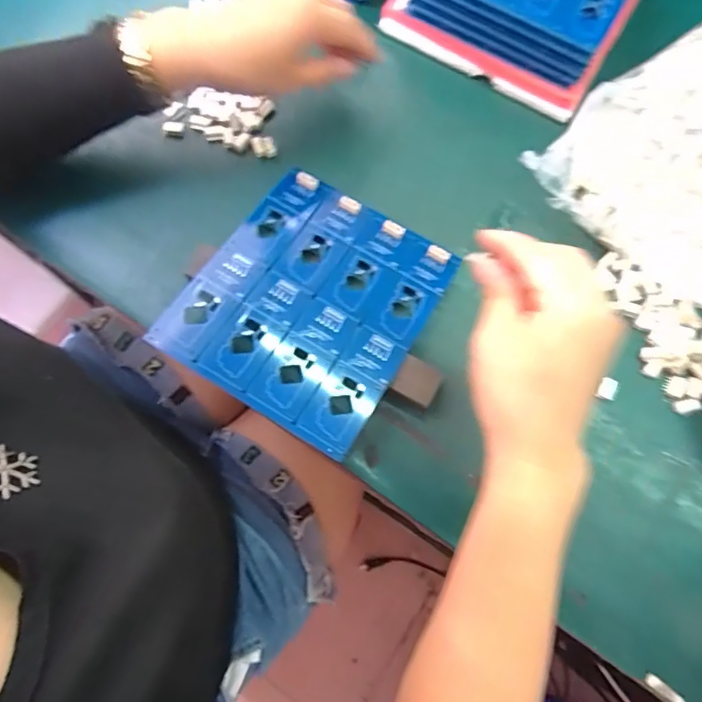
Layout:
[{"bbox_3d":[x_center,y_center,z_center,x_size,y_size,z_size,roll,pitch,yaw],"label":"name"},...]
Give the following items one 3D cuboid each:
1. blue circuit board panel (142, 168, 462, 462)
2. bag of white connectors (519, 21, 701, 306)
[{"bbox_3d":[-0.028,-0.039,0.394,0.160,0.007,0.184,30,66,7],"label":"blue circuit board panel"},{"bbox_3d":[0.288,-0.157,0.431,0.244,0.038,0.188,-36,78,-11],"label":"bag of white connectors"}]

